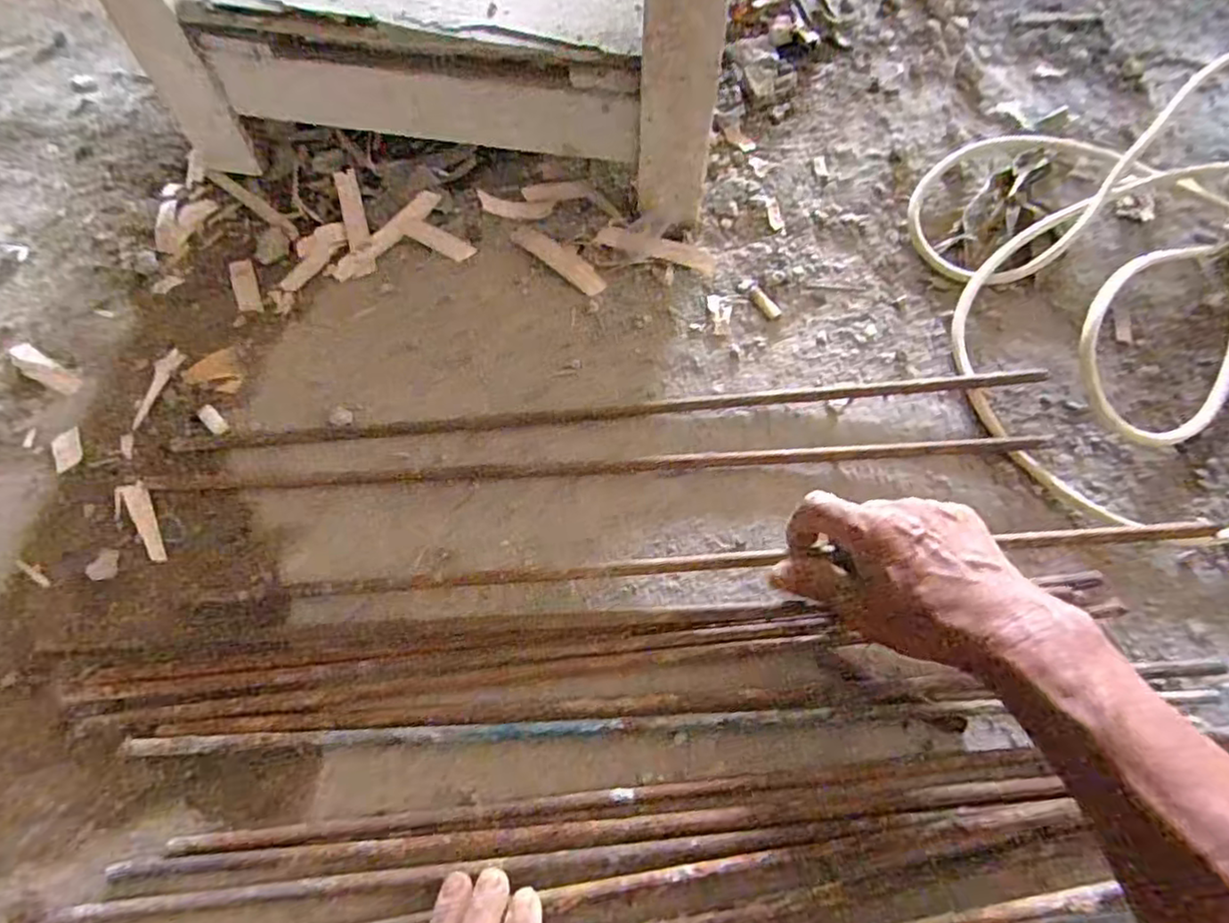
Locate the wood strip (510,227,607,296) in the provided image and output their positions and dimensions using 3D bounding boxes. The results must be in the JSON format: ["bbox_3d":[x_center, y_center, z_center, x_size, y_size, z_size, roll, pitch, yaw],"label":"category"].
[{"bbox_3d":[-0.046,-0.173,0.564,0.099,0.004,0.026,41,72,17],"label":"wood strip"}]

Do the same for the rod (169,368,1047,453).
[{"bbox_3d":[0.006,-0.039,0.502,0.652,0.008,0.008,-5,66,-1],"label":"rod"}]

